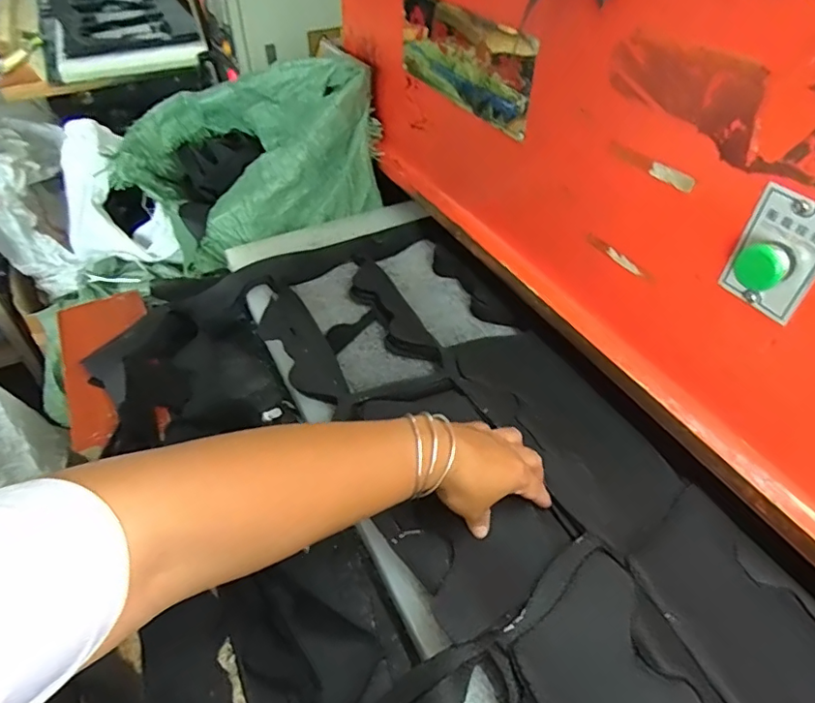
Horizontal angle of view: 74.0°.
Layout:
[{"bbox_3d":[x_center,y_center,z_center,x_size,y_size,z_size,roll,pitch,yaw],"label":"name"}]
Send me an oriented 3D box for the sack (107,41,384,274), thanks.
[{"bbox_3d":[-0.266,-0.325,0.907,0.384,0.237,0.256,-24,51,-19],"label":"sack"}]

